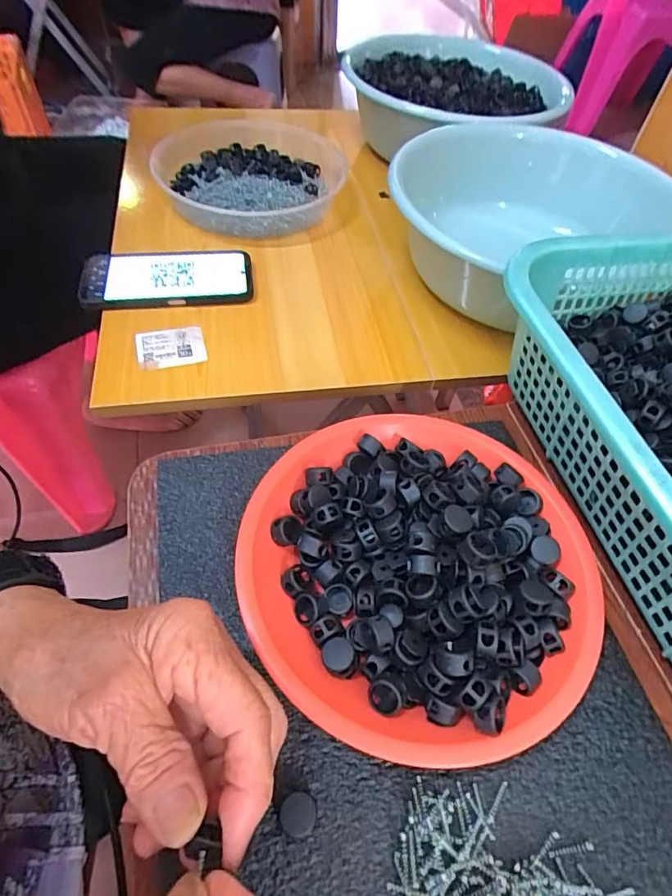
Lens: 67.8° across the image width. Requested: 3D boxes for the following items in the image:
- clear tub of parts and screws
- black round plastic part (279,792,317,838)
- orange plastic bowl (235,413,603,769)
[{"bbox_3d":[-0.109,-0.345,0.631,0.234,0.043,0.241,9,53,3],"label":"clear tub of parts and screws"},{"bbox_3d":[-0.017,0.162,0.221,0.015,0.012,0.015,1,53,-3],"label":"black round plastic part"},{"bbox_3d":[0.049,0.060,0.276,0.183,0.043,0.193,2,53,-2],"label":"orange plastic bowl"}]

